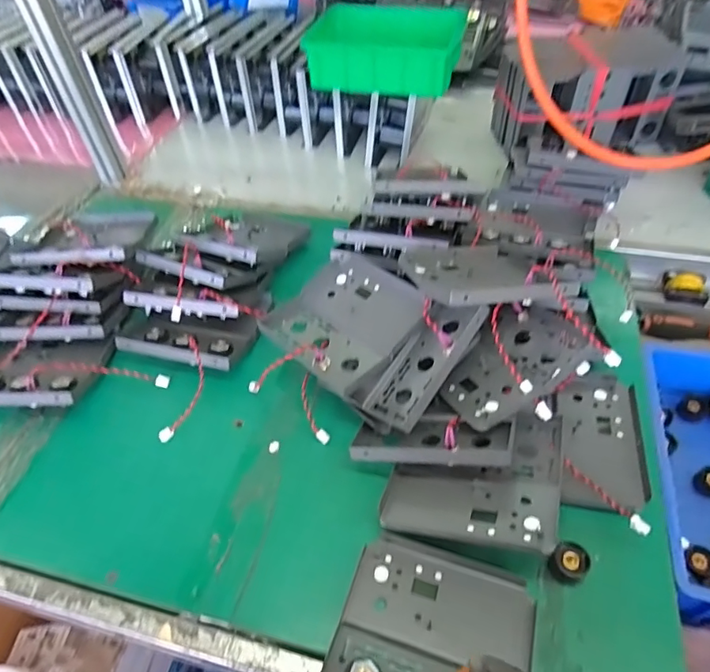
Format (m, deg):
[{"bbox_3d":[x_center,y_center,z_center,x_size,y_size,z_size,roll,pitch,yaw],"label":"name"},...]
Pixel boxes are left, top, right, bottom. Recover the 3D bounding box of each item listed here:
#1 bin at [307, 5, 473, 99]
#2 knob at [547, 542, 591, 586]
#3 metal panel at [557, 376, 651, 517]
[{"bbox_3d":[0.038,-0.463,0.829,0.264,0.092,0.131,13,51,15],"label":"bin"},{"bbox_3d":[0.189,0.201,0.448,0.029,0.027,0.030,-2,49,3],"label":"knob"},{"bbox_3d":[0.258,0.109,0.530,0.088,0.021,0.159,8,50,11],"label":"metal panel"}]

